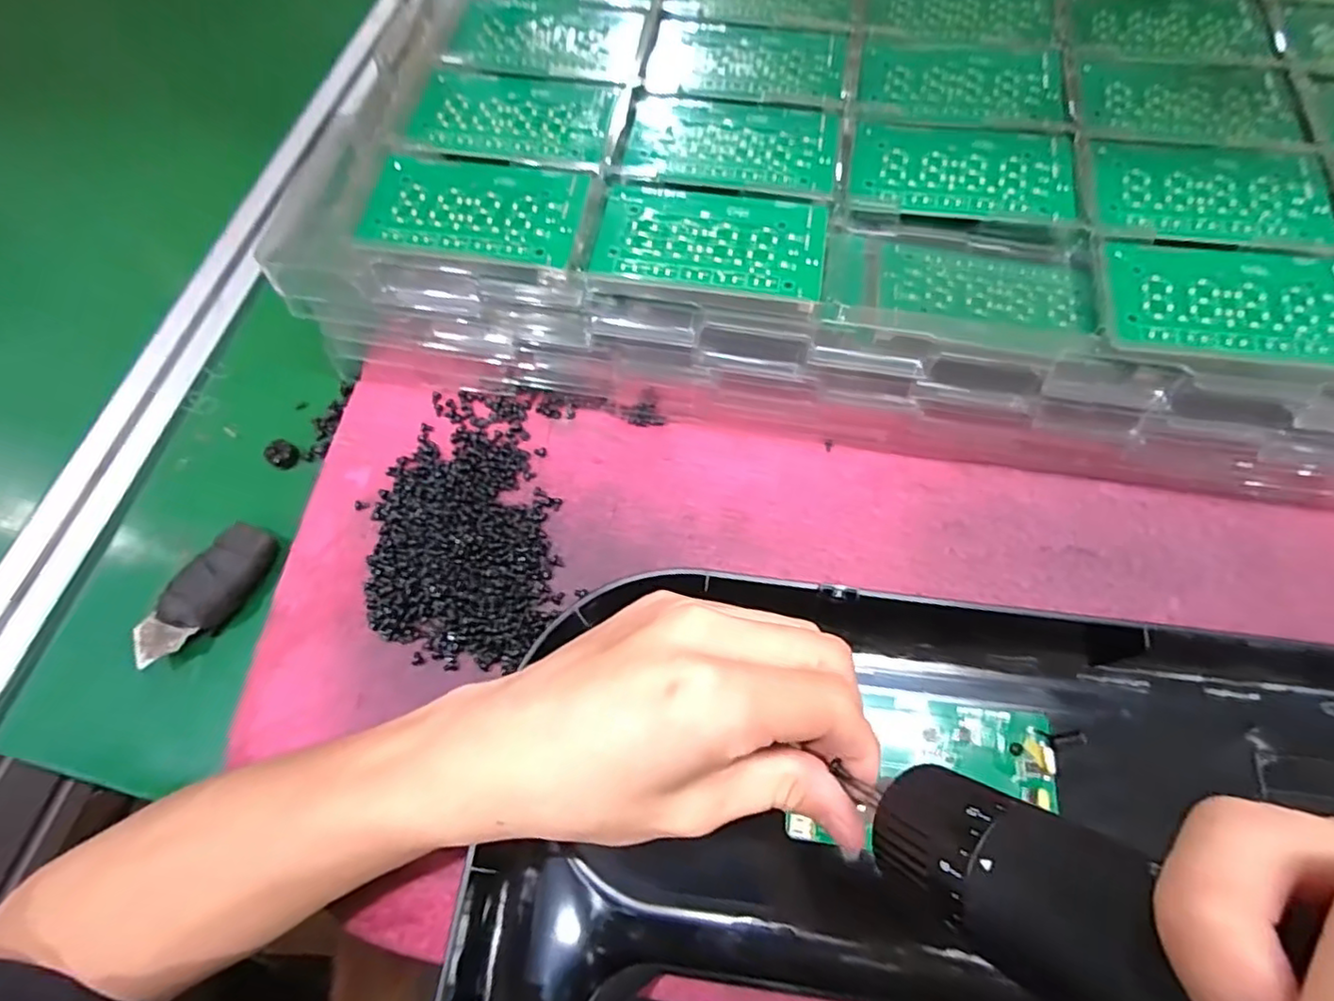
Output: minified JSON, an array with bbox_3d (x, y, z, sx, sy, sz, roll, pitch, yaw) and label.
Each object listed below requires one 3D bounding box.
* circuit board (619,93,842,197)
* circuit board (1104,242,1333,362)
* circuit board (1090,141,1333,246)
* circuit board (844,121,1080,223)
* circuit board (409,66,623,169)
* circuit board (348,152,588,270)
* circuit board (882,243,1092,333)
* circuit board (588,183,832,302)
[{"bbox_3d":[0.034,-0.183,0.325,0.106,0.006,0.063,8,68,4],"label":"circuit board"},{"bbox_3d":[0.251,-0.089,0.278,0.108,0.004,0.061,6,68,6],"label":"circuit board"},{"bbox_3d":[0.265,-0.152,0.308,0.108,0.005,0.065,6,68,6],"label":"circuit board"},{"bbox_3d":[0.147,-0.166,0.317,0.108,0.005,0.062,8,68,5],"label":"circuit board"},{"bbox_3d":[-0.079,-0.202,0.332,0.102,0.004,0.060,10,66,4],"label":"circuit board"},{"bbox_3d":[-0.092,-0.142,0.305,0.103,0.004,0.059,9,68,5],"label":"circuit board"},{"bbox_3d":[0.150,-0.103,0.302,0.094,0.005,0.046,8,68,5],"label":"circuit board"},{"bbox_3d":[0.022,-0.125,0.299,0.106,0.007,0.059,9,68,5],"label":"circuit board"}]

